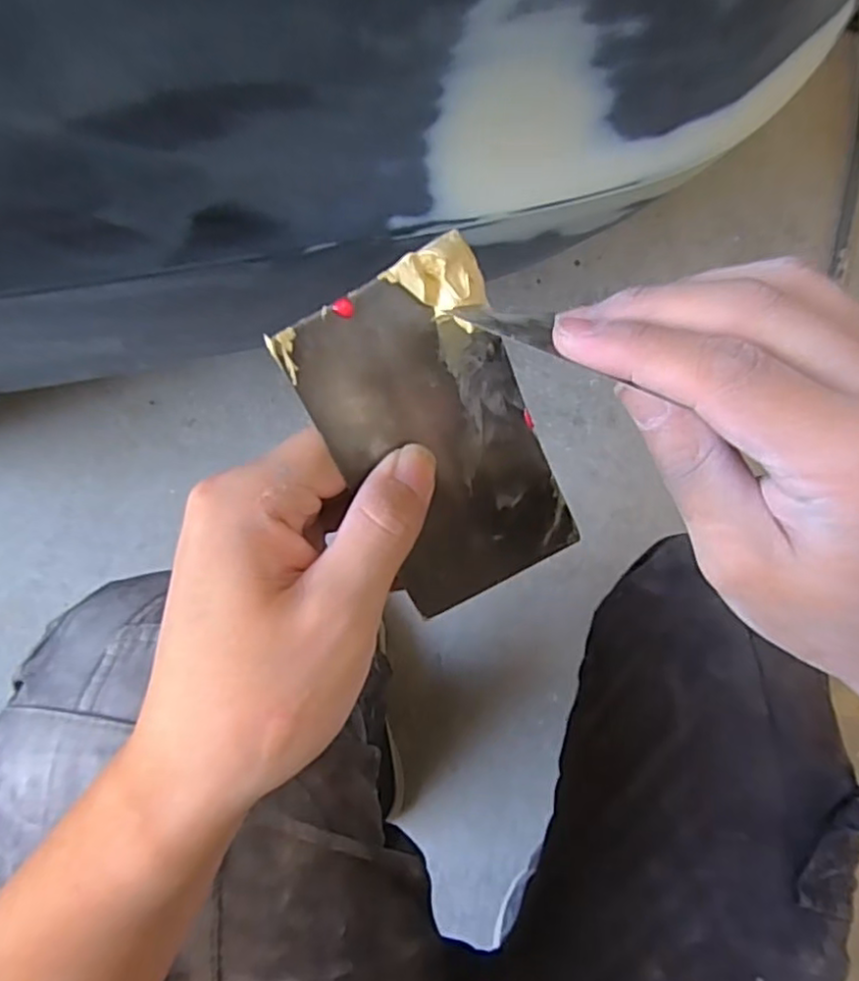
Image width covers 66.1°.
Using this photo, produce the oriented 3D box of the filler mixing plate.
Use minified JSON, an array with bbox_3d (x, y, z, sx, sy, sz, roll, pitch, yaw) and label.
[{"bbox_3d":[0.007,-0.014,0.224,0.073,0.005,0.120,-36,118,-21],"label":"filler mixing plate"}]

